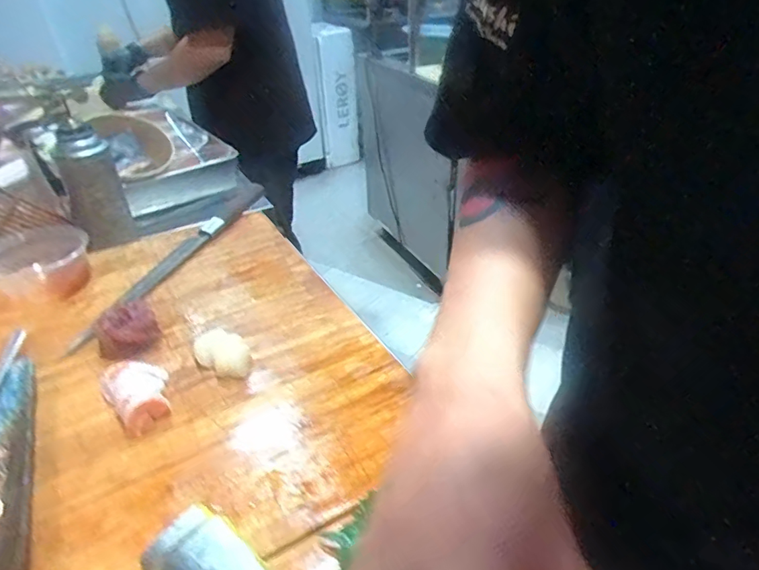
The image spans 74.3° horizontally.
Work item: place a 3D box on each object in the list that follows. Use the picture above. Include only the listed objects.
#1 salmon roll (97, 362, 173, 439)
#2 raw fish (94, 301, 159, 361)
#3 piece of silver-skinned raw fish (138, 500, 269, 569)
[{"bbox_3d":[-0.204,0.089,0.425,0.048,0.025,0.074,-25,41,-31],"label":"salmon roll"},{"bbox_3d":[-0.247,0.043,0.492,0.055,0.036,0.050,-18,37,-23],"label":"raw fish"},{"bbox_3d":[-0.105,0.171,0.302,0.076,0.020,0.049,24,41,32],"label":"piece of silver-skinned raw fish"}]

